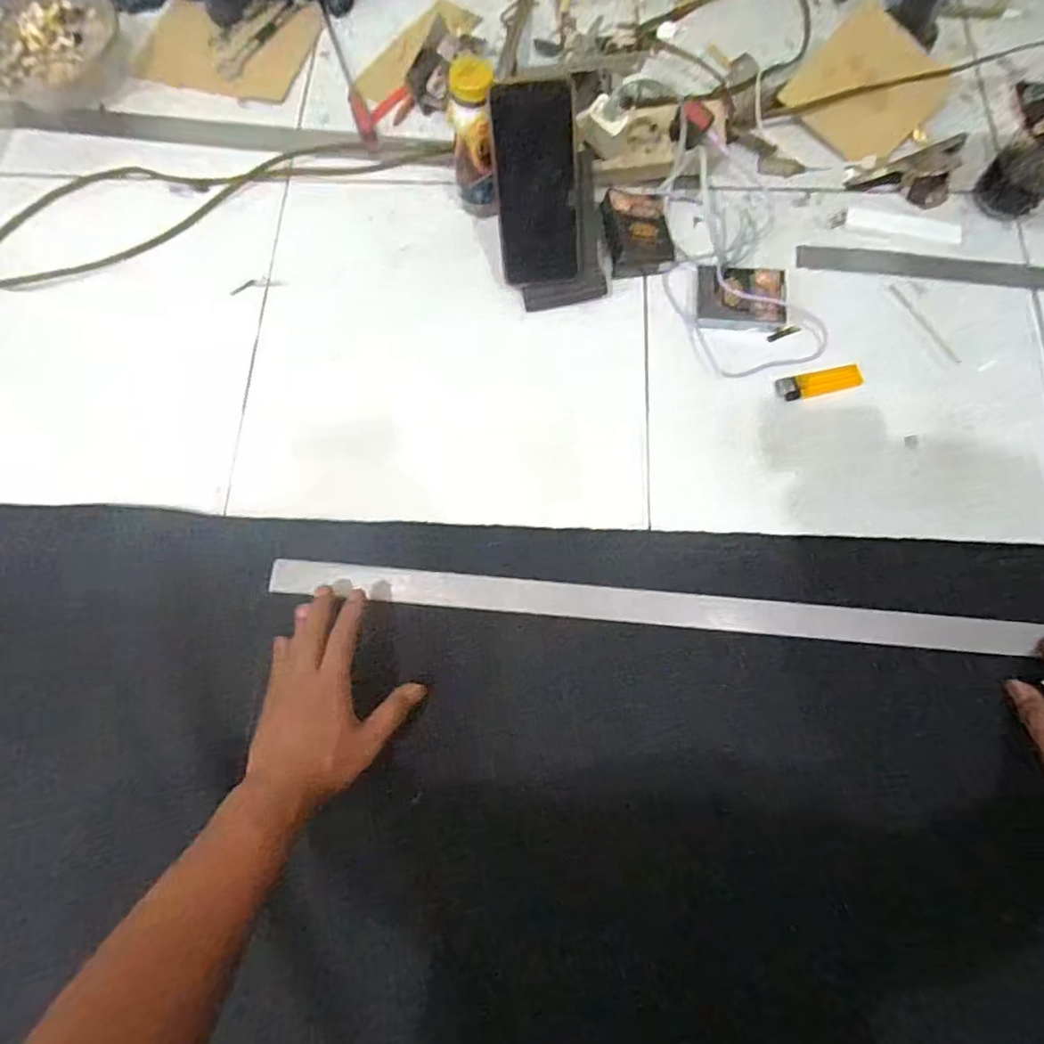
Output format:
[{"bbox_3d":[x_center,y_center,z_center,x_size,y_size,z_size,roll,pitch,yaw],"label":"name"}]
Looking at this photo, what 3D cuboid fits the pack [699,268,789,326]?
[{"bbox_3d":[0.221,-0.226,0.593,0.087,0.023,0.062,3,77,1],"label":"pack"}]

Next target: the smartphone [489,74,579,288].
[{"bbox_3d":[0.014,-0.310,0.550,0.076,0.162,0.014,-8,35,-1],"label":"smartphone"}]

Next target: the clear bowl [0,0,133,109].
[{"bbox_3d":[-0.540,-0.548,0.674,0.162,0.046,0.168,0,77,1],"label":"clear bowl"}]

